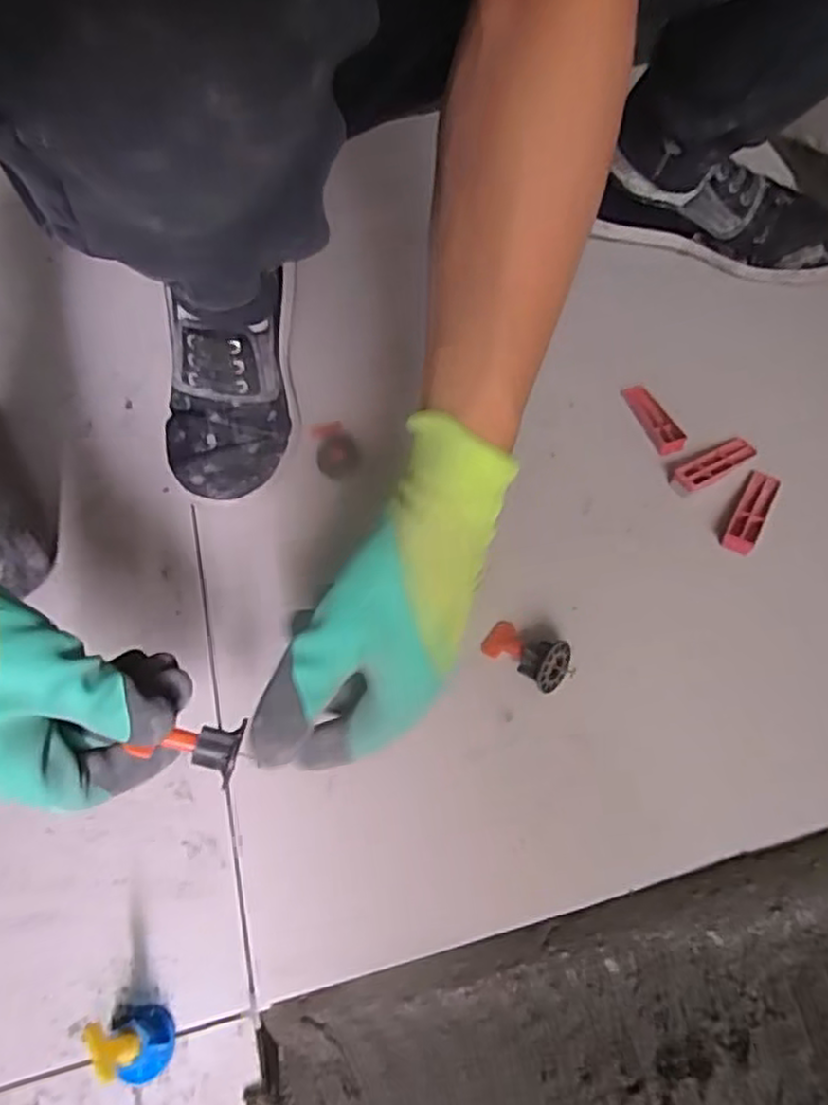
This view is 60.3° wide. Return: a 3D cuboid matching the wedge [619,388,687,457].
[{"bbox_3d":[0.183,-0.105,0.548,0.020,0.014,0.070,-17,59,-5],"label":"wedge"}]

